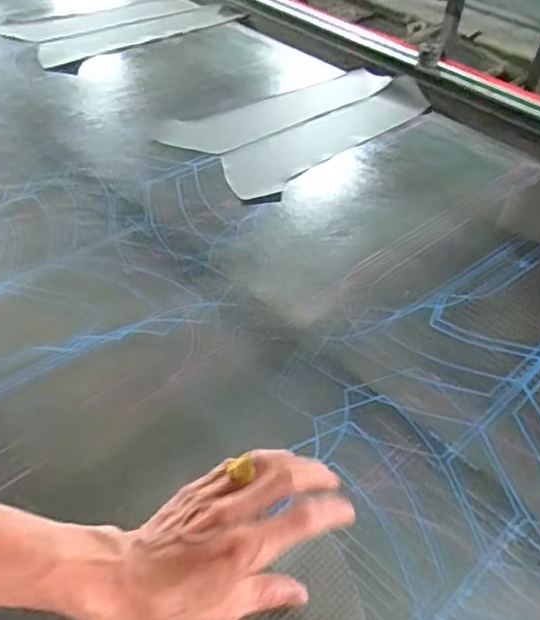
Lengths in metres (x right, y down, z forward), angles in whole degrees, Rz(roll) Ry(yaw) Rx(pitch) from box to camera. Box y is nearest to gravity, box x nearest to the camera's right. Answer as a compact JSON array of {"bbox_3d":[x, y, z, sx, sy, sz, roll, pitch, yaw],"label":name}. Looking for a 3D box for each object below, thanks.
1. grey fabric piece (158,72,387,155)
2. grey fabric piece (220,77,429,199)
[{"bbox_3d":[0.020,-0.300,0.891,0.378,0.017,0.105,-21,50,-24],"label":"grey fabric piece"},{"bbox_3d":[0.087,-0.261,0.852,0.388,0.019,0.105,-33,56,-32],"label":"grey fabric piece"}]

